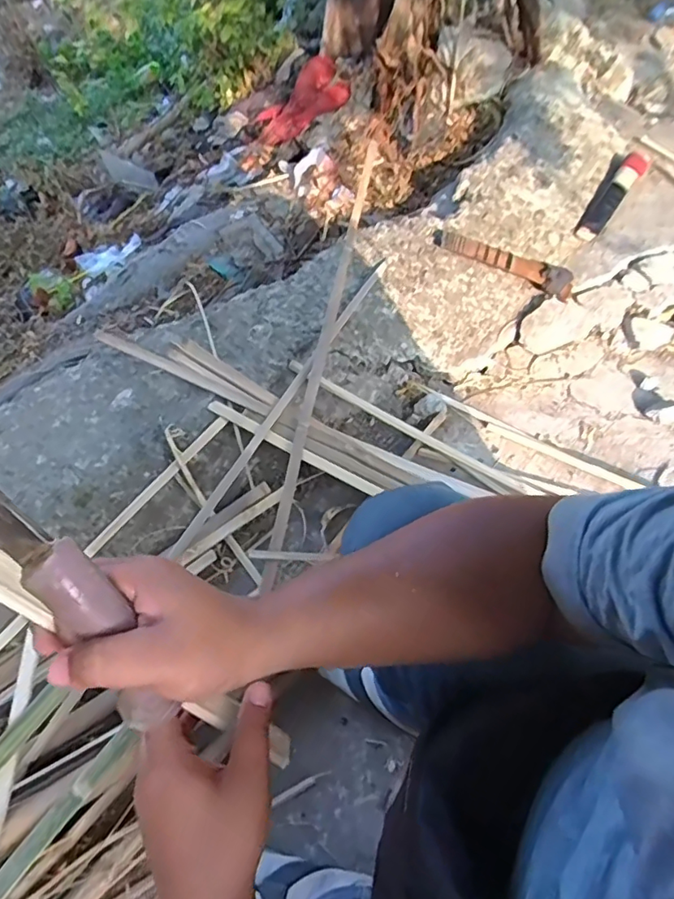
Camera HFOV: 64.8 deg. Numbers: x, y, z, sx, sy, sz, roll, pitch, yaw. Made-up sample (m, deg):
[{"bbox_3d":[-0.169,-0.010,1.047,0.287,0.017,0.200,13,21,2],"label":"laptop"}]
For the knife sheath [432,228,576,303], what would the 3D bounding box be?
[{"bbox_3d":[0.384,-0.433,1.221,0.340,0.036,0.082,21,59,-1],"label":"knife sheath"}]

